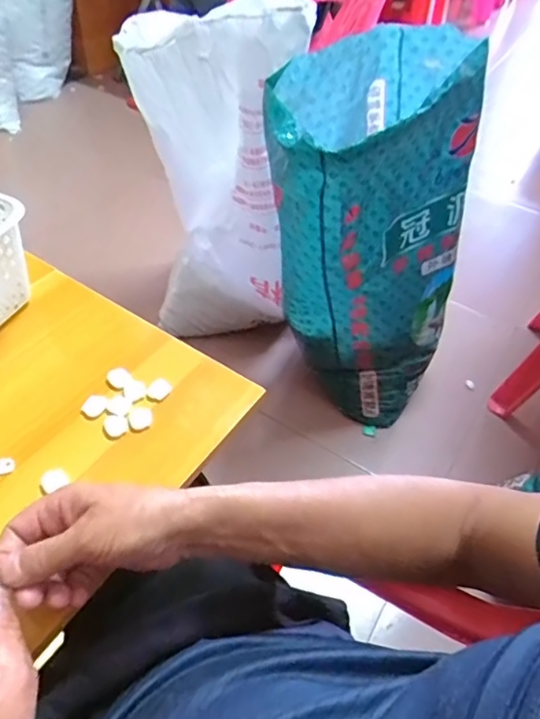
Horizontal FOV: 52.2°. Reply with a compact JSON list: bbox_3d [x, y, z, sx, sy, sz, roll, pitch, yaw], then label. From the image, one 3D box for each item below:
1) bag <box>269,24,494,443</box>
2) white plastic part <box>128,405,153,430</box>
[{"bbox_3d":[0.170,-0.211,1.016,0.375,0.611,0.305,5,47,-2],"label":"bag"},{"bbox_3d":[-0.122,0.054,0.521,0.022,0.004,0.024,3,48,-3],"label":"white plastic part"}]

